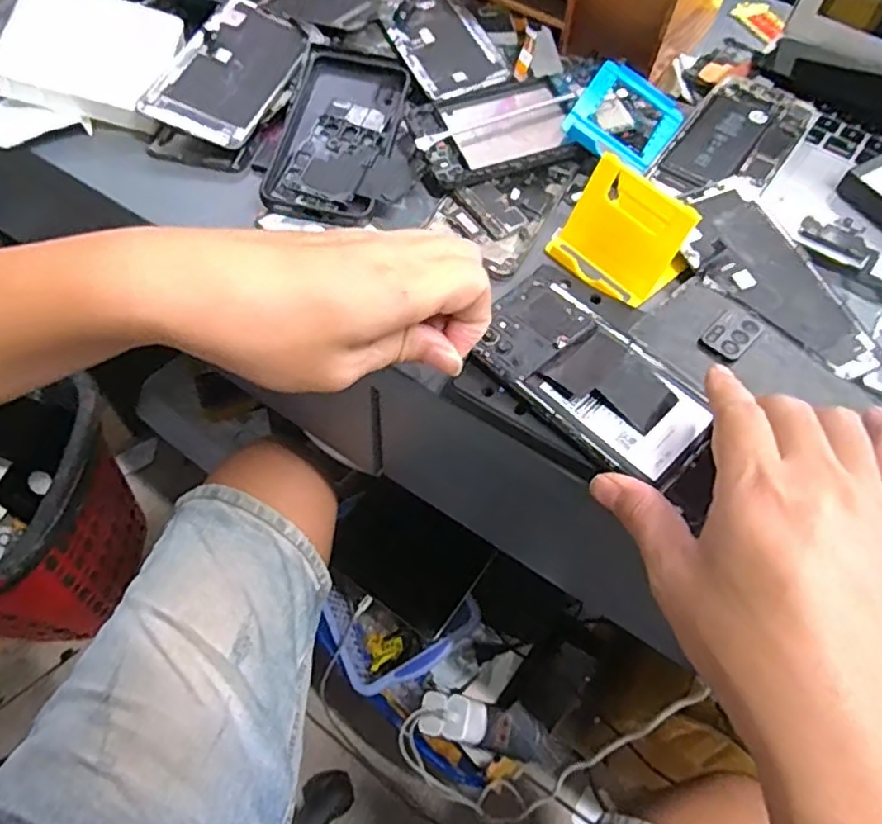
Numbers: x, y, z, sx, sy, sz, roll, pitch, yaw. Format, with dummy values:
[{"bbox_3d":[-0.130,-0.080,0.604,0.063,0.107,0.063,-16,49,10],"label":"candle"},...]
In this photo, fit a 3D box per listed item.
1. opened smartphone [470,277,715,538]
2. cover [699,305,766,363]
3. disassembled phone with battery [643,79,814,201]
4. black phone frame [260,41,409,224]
[{"bbox_3d":[0.084,-0.012,0.335,0.071,0.008,0.150,-34,66,-22],"label":"opened smartphone"},{"bbox_3d":[0.167,-0.045,0.367,0.025,0.005,0.039,39,64,19],"label":"cover"},{"bbox_3d":[0.212,-0.194,0.460,0.072,0.009,0.152,33,62,16],"label":"disassembled phone with battery"},{"bbox_3d":[-0.069,-0.196,0.443,0.076,0.014,0.168,7,58,1],"label":"black phone frame"}]

